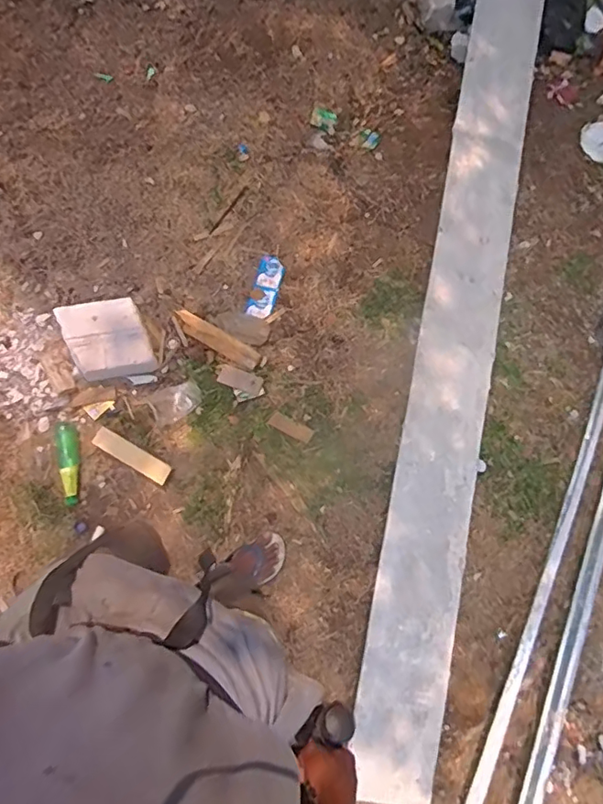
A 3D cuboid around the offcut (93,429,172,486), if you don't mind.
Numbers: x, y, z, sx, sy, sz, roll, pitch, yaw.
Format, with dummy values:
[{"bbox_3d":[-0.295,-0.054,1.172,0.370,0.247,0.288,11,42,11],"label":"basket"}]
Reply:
[{"bbox_3d":[-0.470,0.149,1.479,0.233,0.019,0.057,29,80,4],"label":"offcut"}]

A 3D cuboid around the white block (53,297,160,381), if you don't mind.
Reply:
[{"bbox_3d":[-0.544,-0.174,1.510,0.207,0.083,0.235,-21,81,-5],"label":"white block"}]

